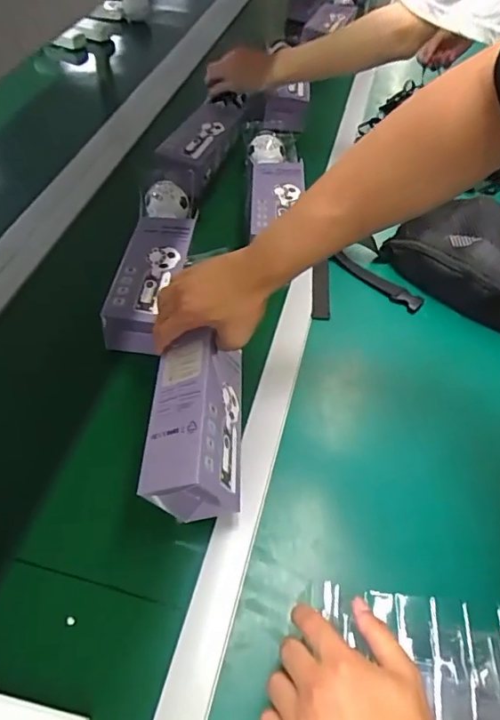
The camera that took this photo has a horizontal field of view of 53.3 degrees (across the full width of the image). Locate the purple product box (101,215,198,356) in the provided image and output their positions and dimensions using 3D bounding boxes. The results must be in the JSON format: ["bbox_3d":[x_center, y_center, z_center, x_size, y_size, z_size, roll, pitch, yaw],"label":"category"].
[{"bbox_3d":[-0.126,-0.104,0.659,0.078,0.069,0.191,10,55,2],"label":"purple product box"}]

